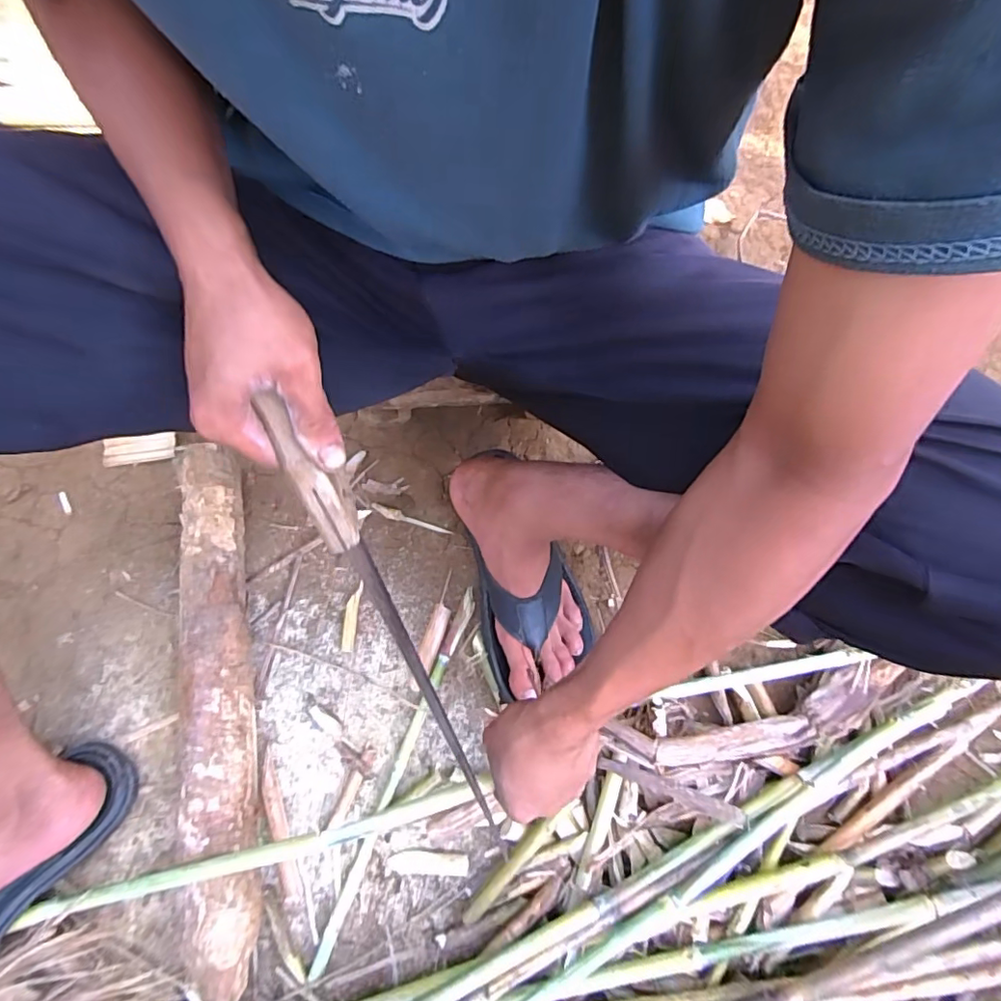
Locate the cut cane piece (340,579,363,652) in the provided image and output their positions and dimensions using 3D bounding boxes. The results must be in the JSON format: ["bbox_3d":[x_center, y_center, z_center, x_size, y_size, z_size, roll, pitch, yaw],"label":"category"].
[{"bbox_3d":[-0.157,0.121,0.572,0.013,0.012,0.073,4,70,1],"label":"cut cane piece"}]

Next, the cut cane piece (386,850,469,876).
[{"bbox_3d":[-0.065,0.323,0.486,0.071,0.007,0.018,1,70,0],"label":"cut cane piece"}]

